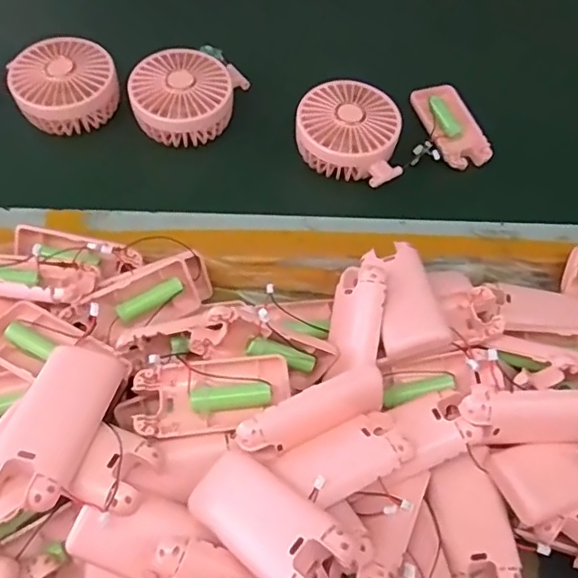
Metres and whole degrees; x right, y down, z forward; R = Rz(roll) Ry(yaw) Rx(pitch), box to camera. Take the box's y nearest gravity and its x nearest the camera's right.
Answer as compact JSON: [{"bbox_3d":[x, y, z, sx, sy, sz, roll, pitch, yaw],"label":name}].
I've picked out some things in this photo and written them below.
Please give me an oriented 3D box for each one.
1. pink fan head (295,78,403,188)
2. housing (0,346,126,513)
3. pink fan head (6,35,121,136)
[{"bbox_3d":[0.051,-0.137,0.503,0.088,0.036,0.094,4,61,-1],"label":"pink fan head"},{"bbox_3d":[-0.131,0.071,0.318,0.046,0.019,0.091,7,46,12],"label":"housing"},{"bbox_3d":[-0.202,-0.181,0.516,0.086,0.043,0.082,1,61,-3],"label":"pink fan head"}]

